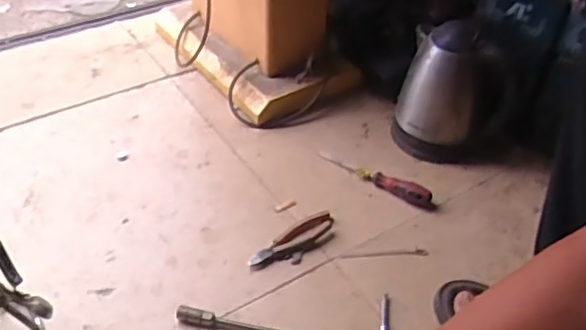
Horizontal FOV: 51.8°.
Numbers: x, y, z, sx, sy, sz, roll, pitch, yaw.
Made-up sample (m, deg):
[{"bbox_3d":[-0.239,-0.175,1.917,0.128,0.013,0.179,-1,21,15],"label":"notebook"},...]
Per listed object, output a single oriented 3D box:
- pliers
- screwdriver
[{"bbox_3d":[0.003,0.122,0.943,0.163,0.017,0.057,-31,52,-31],"label":"pliers"},{"bbox_3d":[0.146,0.018,1.063,0.223,0.025,0.031,28,48,25],"label":"screwdriver"}]

